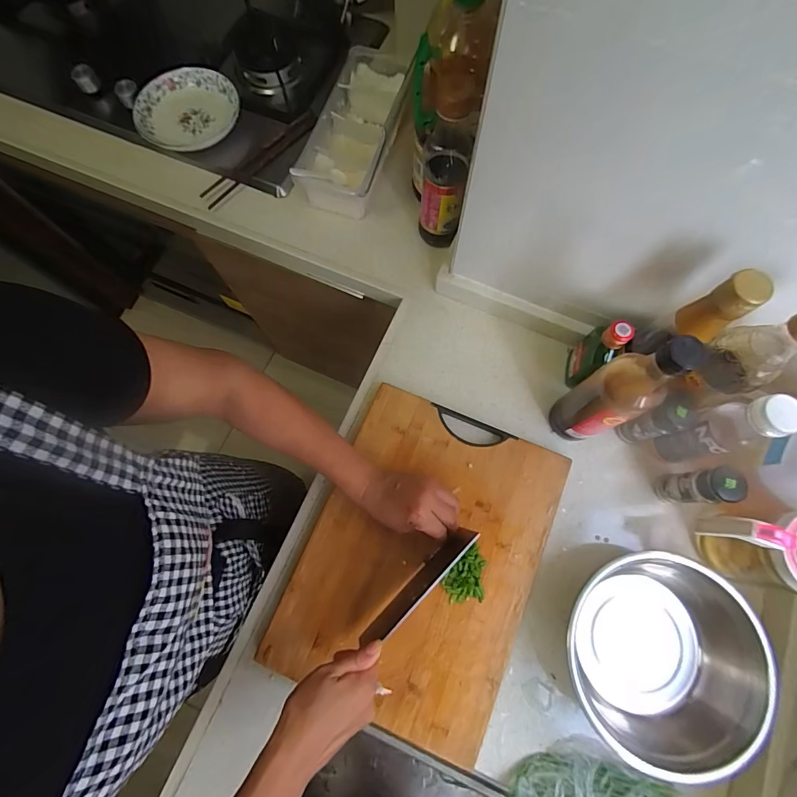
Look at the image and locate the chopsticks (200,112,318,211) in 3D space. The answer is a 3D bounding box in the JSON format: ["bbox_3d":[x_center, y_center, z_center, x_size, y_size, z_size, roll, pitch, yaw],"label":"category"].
[{"bbox_3d":[-0.242,-0.417,0.718,0.239,0.008,0.043,-40,71,-4],"label":"chopsticks"}]

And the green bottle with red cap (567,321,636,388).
[{"bbox_3d":[0.259,-0.061,0.541,0.029,0.136,0.067,4,73,1],"label":"green bottle with red cap"}]

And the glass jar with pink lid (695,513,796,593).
[{"bbox_3d":[0.411,0.176,0.471,0.109,0.153,0.079,4,73,1],"label":"glass jar with pink lid"}]

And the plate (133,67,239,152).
[{"bbox_3d":[-0.380,-0.516,0.736,0.175,0.039,0.152,-1,73,0],"label":"plate"}]

